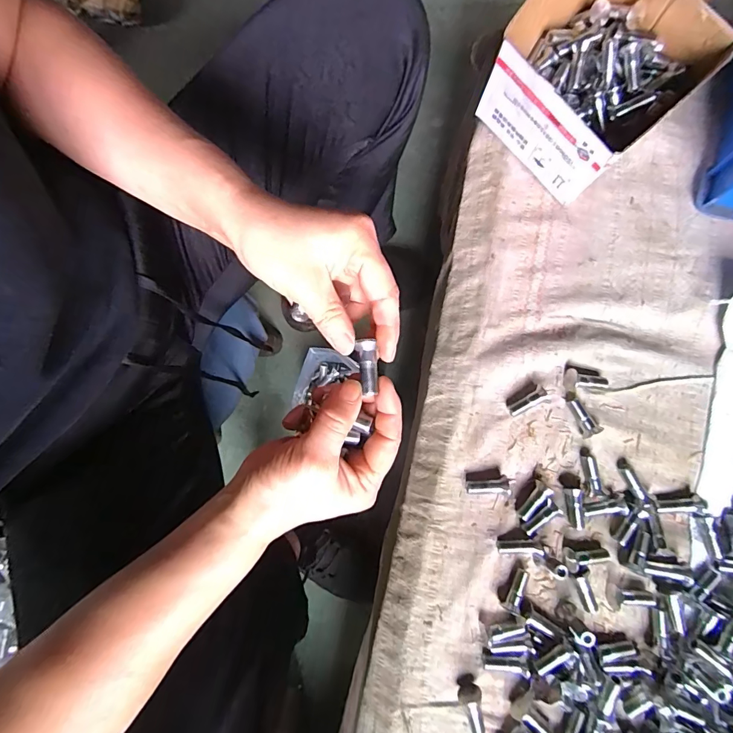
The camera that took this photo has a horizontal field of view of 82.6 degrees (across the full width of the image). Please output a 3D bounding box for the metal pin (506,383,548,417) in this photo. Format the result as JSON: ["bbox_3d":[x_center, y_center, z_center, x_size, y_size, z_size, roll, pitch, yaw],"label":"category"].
[{"bbox_3d":[0.141,0.029,0.369,0.032,0.014,0.015,-34,84,-3],"label":"metal pin"}]

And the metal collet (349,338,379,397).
[{"bbox_3d":[0.000,0.001,0.261,0.014,0.010,0.035,-8,86,-2],"label":"metal collet"}]

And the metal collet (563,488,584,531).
[{"bbox_3d":[0.181,0.123,0.362,0.013,0.009,0.035,-8,83,0],"label":"metal collet"}]

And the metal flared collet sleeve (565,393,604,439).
[{"bbox_3d":[0.188,0.042,0.368,0.014,0.013,0.040,-29,84,-2],"label":"metal flared collet sleeve"}]

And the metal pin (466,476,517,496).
[{"bbox_3d":[0.110,0.105,0.366,0.044,0.011,0.015,2,84,2],"label":"metal pin"}]

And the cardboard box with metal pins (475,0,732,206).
[{"bbox_3d":[0.197,-0.254,0.363,0.150,0.074,0.144,-40,86,-4],"label":"cardboard box with metal pins"}]

